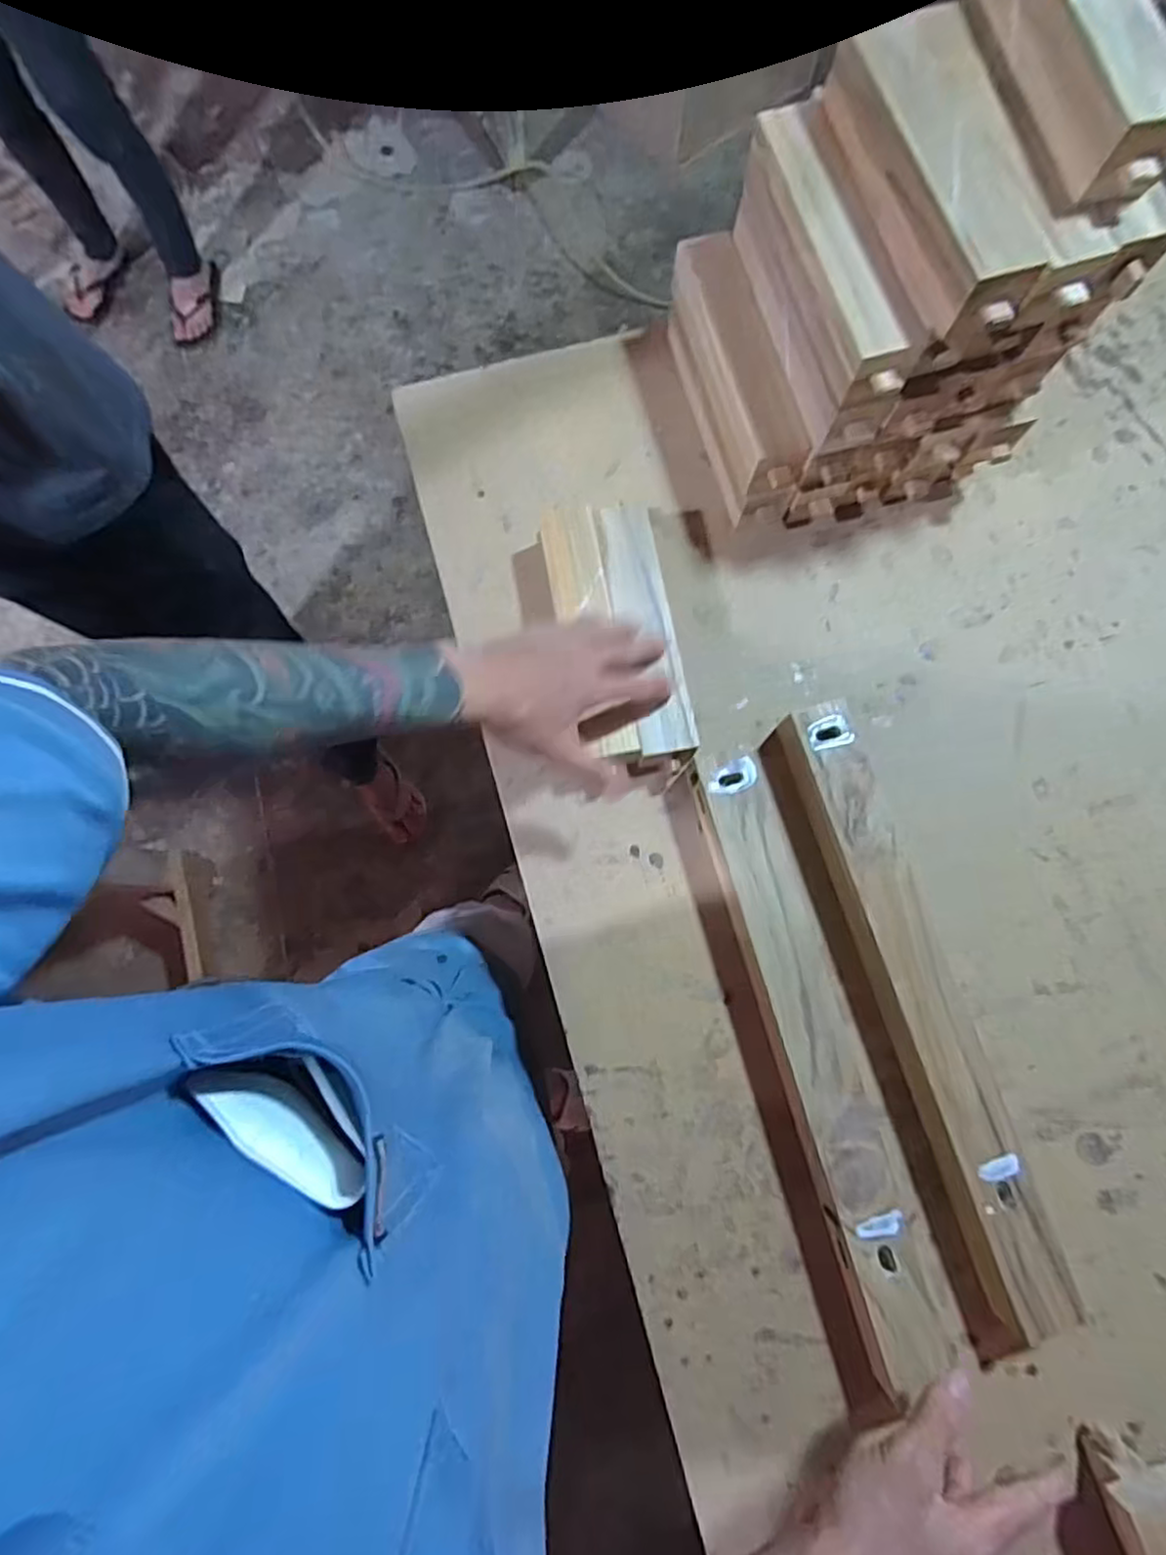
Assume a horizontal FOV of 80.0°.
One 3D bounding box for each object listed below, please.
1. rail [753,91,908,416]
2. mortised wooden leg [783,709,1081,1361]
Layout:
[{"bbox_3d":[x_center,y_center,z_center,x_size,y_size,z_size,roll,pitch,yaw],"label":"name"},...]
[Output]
[{"bbox_3d":[0.175,-0.369,0.490,0.049,0.040,0.221,-14,83,-9],"label":"rail"},{"bbox_3d":[0.253,0.165,0.524,0.063,0.051,0.453,-17,79,-4],"label":"mortised wooden leg"}]

